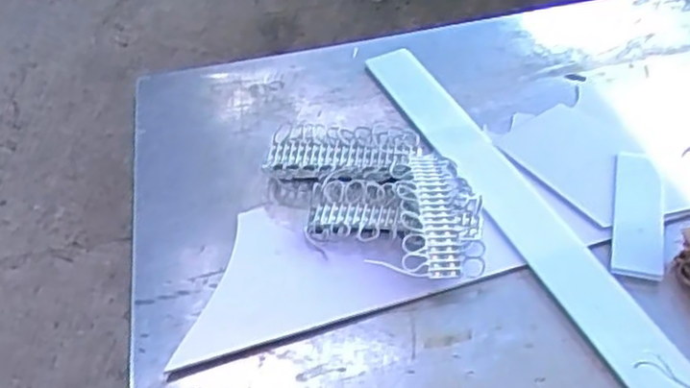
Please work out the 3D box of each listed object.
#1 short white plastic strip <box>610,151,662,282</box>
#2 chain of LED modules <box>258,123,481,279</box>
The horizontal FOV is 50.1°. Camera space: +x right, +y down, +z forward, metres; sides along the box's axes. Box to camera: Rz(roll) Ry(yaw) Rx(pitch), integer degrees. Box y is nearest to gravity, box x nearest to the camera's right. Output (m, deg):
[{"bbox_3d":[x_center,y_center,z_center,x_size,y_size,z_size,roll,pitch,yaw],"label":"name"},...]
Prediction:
[{"bbox_3d":[0.245,0.016,0.621,0.039,0.008,0.133,9,47,15],"label":"short white plastic strip"},{"bbox_3d":[0.022,-0.002,0.643,0.223,0.028,0.143,16,50,23],"label":"chain of LED modules"}]

